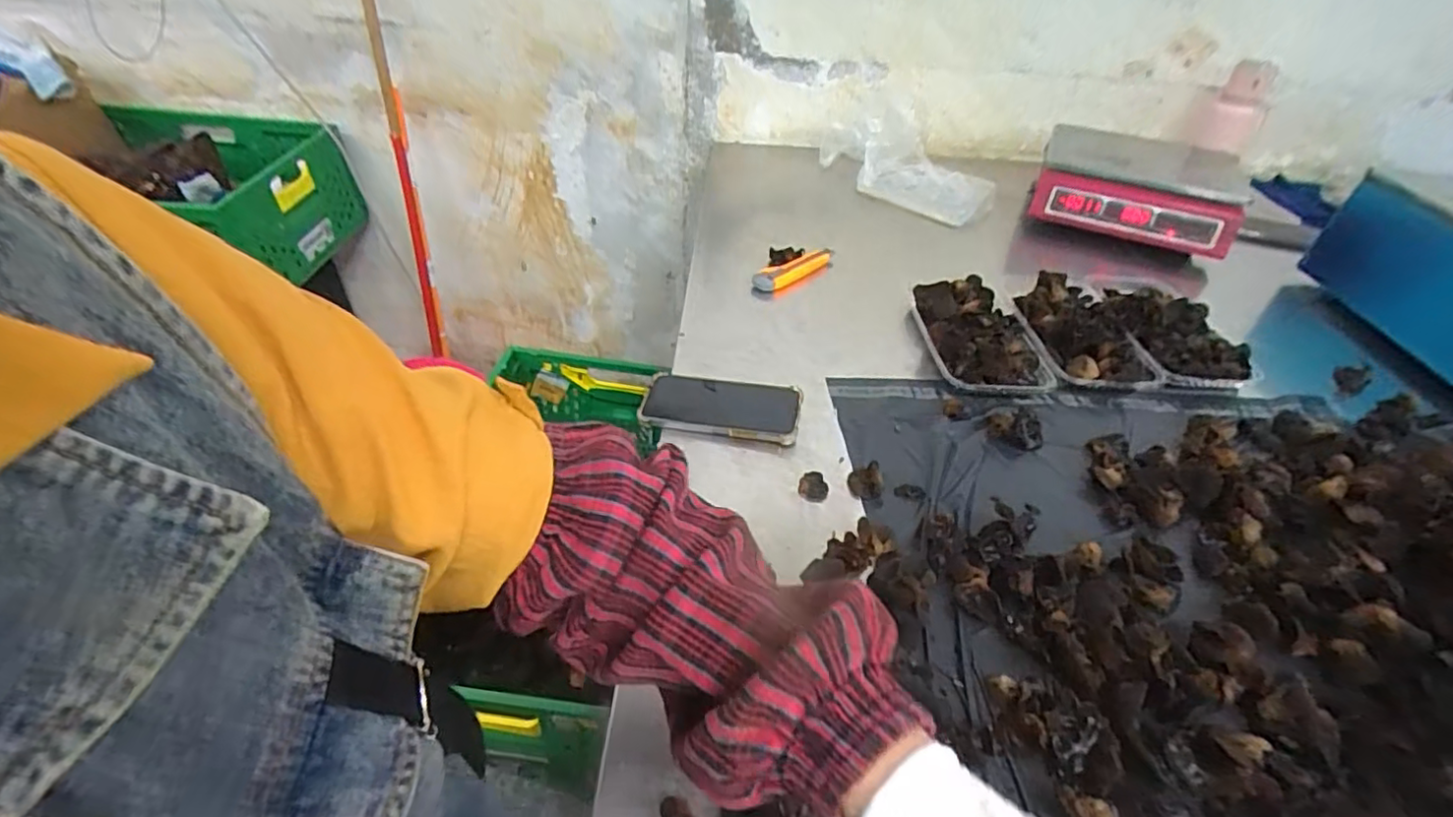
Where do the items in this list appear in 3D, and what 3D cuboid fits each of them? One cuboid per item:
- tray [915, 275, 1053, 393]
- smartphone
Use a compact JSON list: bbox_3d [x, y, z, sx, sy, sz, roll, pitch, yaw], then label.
[{"bbox_3d":[0.309,-0.093,0.764,0.129,0.045,0.209,-1,41,-5],"label":"tray"},{"bbox_3d":[-0.008,-0.006,0.657,0.170,0.018,0.073,11,42,9],"label":"smartphone"}]

